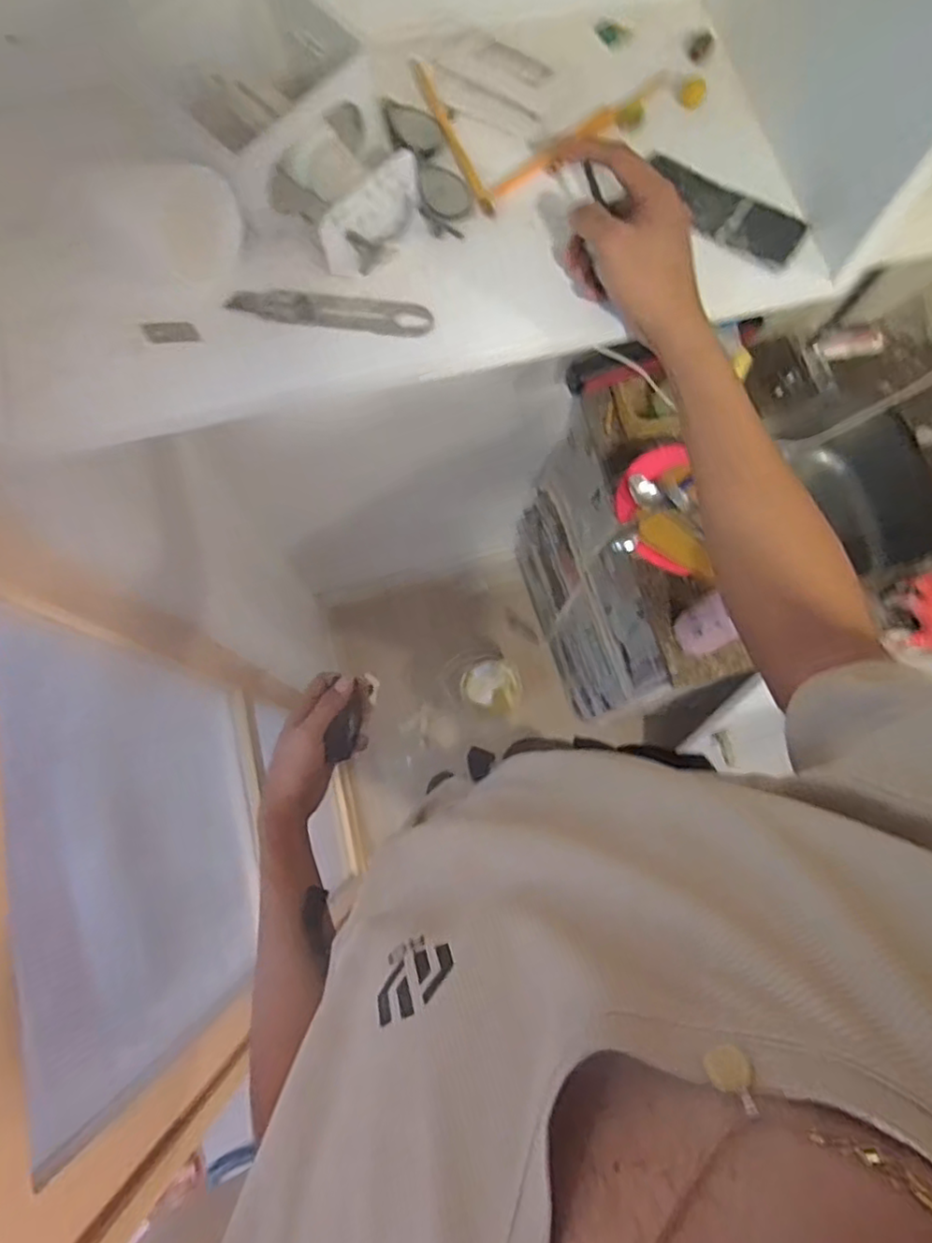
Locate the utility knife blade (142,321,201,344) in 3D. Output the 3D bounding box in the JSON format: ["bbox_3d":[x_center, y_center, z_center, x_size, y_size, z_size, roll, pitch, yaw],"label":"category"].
[{"bbox_3d":[-0.233,-0.229,0.507,0.039,0.005,0.015,-8,110,-12],"label":"utility knife blade"}]

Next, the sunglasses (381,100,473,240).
[{"bbox_3d":[-0.030,-0.379,0.534,0.043,0.024,0.137,-16,77,-5],"label":"sunglasses"}]

